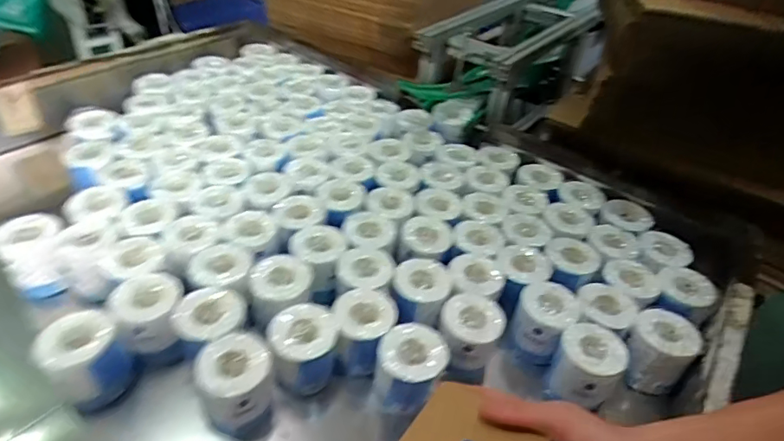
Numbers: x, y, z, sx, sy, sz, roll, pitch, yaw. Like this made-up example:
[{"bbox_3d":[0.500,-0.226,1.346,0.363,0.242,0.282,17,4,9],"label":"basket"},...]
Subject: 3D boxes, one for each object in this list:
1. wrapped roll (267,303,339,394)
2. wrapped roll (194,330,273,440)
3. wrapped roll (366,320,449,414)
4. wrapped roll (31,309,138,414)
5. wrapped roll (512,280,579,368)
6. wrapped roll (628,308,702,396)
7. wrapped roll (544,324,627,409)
[{"bbox_3d":[-0.136,0.203,0.764,0.093,0.109,0.085,5,39,-4],"label":"wrapped roll"},{"bbox_3d":[-0.223,0.253,0.719,0.094,0.146,0.093,5,39,-4],"label":"wrapped roll"},{"bbox_3d":[0.024,0.235,0.754,0.100,0.112,0.108,27,43,21],"label":"wrapped roll"},{"bbox_3d":[-0.445,0.207,0.724,0.096,0.130,0.103,5,39,-4],"label":"wrapped roll"},{"bbox_3d":[0.257,0.174,0.841,0.088,0.100,0.094,5,39,-4],"label":"wrapped roll"},{"bbox_3d":[0.436,0.214,0.814,0.097,0.107,0.098,33,45,27],"label":"wrapped roll"},{"bbox_3d":[0.305,0.232,0.778,0.093,0.105,0.086,5,39,-4],"label":"wrapped roll"}]

